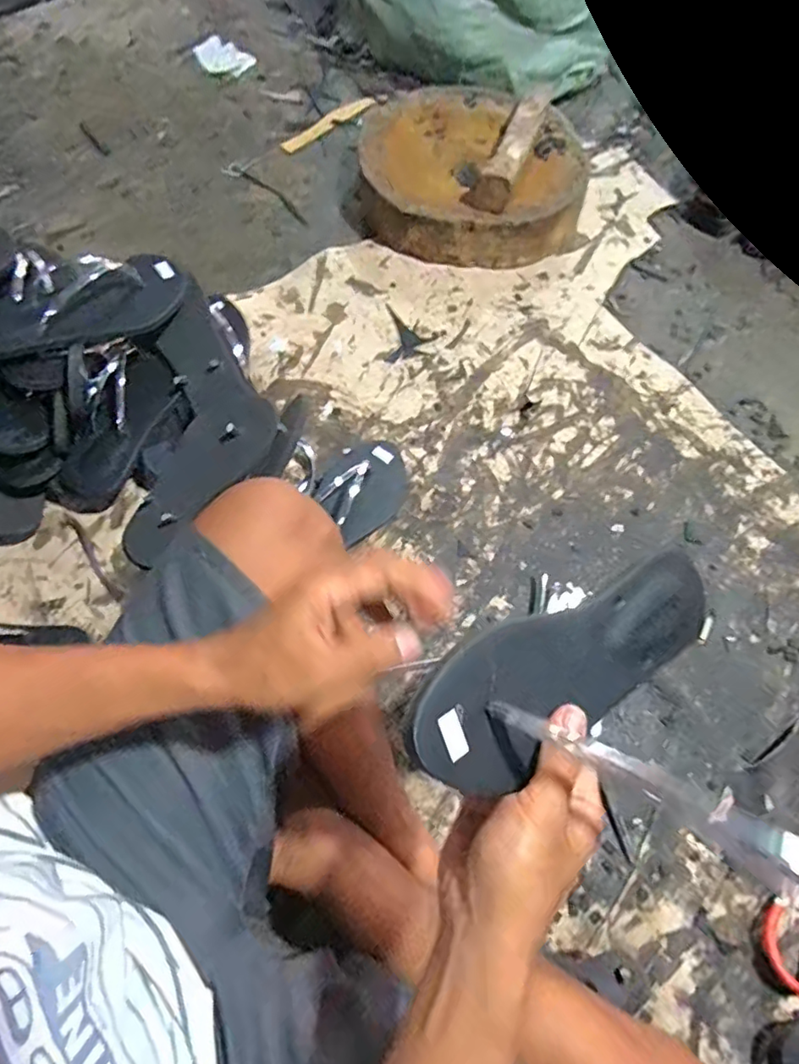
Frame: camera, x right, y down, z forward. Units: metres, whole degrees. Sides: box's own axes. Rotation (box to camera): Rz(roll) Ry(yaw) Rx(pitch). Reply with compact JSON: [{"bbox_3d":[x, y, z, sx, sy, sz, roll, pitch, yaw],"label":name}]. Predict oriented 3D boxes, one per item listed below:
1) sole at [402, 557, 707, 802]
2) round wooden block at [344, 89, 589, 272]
[{"bbox_3d":[0.108,0.081,0.349,0.233,0.009,0.082,-21,97,-27],"label":"sole"},{"bbox_3d":[0.098,-0.560,0.896,0.358,0.102,0.317,-7,67,-3],"label":"round wooden block"}]

